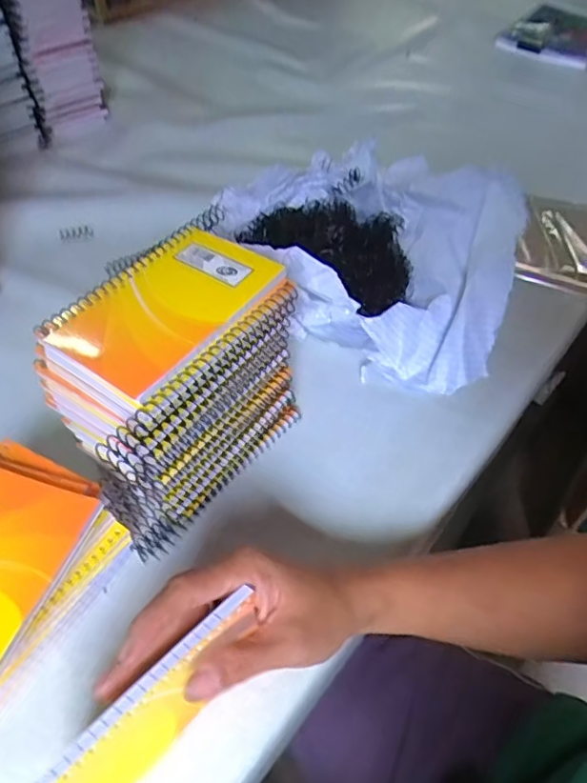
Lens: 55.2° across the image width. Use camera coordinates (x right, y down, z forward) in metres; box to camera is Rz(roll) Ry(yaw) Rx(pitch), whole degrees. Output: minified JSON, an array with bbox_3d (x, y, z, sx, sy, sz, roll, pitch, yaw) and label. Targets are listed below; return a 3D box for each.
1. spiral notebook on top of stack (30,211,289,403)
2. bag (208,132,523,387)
[{"bbox_3d":[-0.073,-0.058,0.335,0.082,0.007,0.135,31,57,21],"label":"spiral notebook on top of stack"},{"bbox_3d":[0.052,-0.123,0.494,0.178,0.129,0.288,-25,57,-20],"label":"bag"}]

